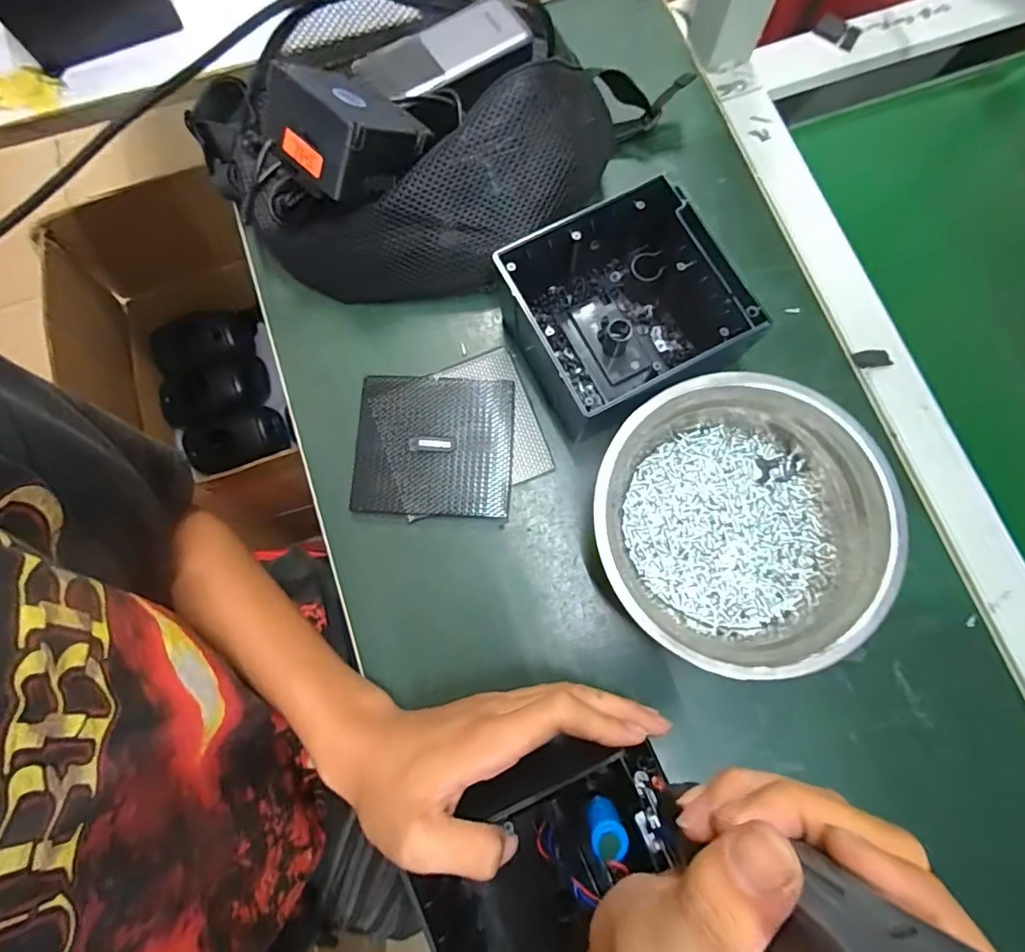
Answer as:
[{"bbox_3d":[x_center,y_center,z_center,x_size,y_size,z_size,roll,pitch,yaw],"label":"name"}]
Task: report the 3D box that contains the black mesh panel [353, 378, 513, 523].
[{"bbox_3d":[-0.055,-0.021,0.362,0.107,0.008,0.098,2,79,0],"label":"black mesh panel"}]

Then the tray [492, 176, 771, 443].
[{"bbox_3d":[0.071,-0.106,0.345,0.137,0.071,0.127,-19,80,-4],"label":"tray"}]

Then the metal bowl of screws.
[{"bbox_3d":[0.134,0.028,0.324,0.164,0.067,0.166,0,79,-1],"label":"metal bowl of screws"}]

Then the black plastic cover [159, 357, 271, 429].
[{"bbox_3d":[-0.502,-0.139,0.878,0.167,0.030,0.093,-20,80,-4],"label":"black plastic cover"}]

